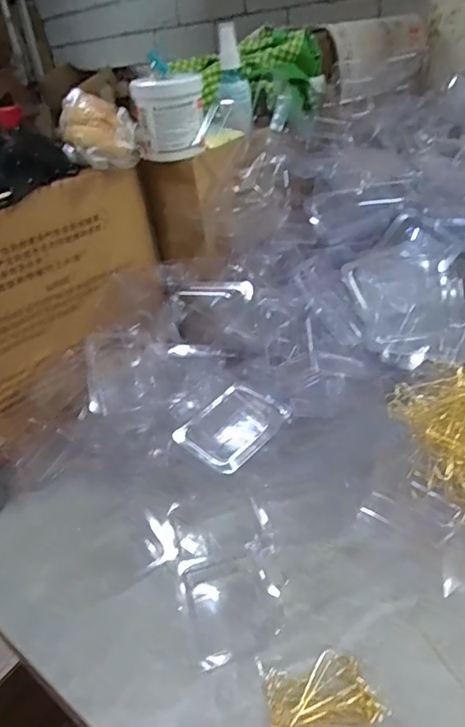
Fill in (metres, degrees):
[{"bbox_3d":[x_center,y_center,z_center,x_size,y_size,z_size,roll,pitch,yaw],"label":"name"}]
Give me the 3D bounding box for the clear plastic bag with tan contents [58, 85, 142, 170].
[{"bbox_3d":[-0.144,-0.248,0.545,0.077,0.067,0.090,-14,34,-11],"label":"clear plastic bag with tan contents"}]

